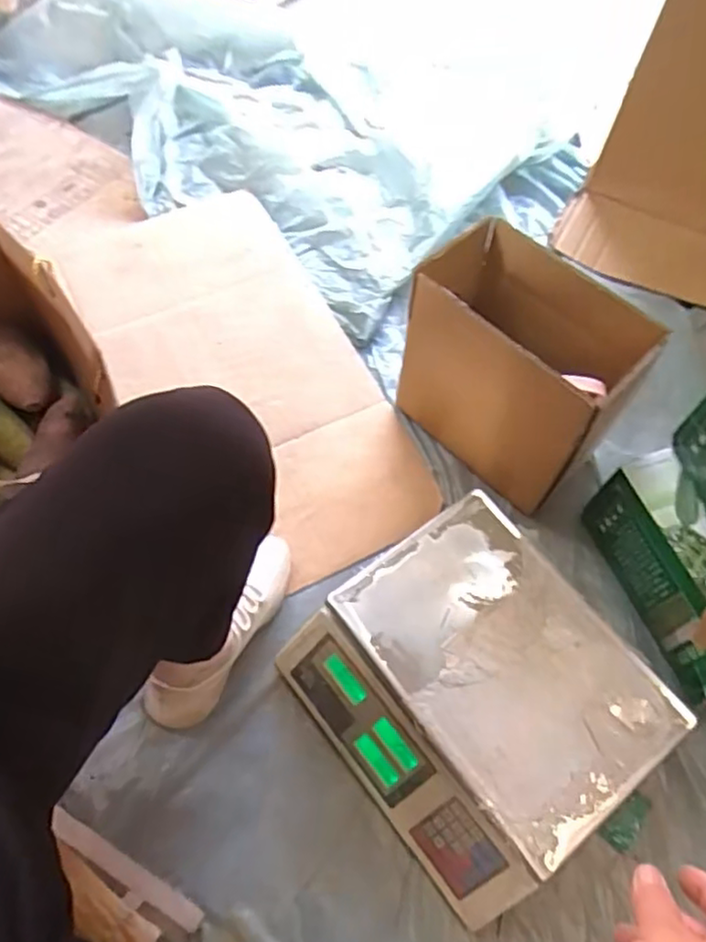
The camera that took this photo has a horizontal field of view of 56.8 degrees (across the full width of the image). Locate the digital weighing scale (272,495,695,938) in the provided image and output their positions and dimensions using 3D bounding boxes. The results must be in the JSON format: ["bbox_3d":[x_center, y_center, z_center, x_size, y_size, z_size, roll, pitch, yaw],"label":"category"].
[{"bbox_3d":[0.131,0.237,0.710,0.291,0.105,0.325,-34,67,-19],"label":"digital weighing scale"}]

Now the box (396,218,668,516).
[{"bbox_3d":[0.199,-0.142,0.836,0.282,0.252,0.173,40,66,19],"label":"box"}]

